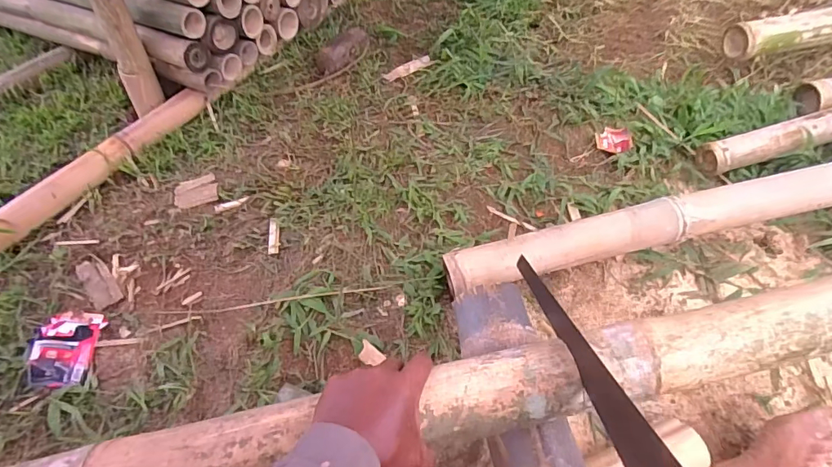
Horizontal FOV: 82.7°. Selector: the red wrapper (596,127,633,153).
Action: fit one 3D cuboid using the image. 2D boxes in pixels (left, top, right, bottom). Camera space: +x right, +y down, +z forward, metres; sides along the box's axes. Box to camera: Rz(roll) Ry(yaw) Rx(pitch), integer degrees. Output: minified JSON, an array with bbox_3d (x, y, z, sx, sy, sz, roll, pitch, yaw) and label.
[{"bbox_3d":[0.443,-0.211,1.055,0.075,0.012,0.075,5,49,5],"label":"red wrapper"}]

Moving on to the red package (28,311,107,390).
[{"bbox_3d":[-0.527,0.168,0.708,0.081,0.025,0.123,-3,49,-2],"label":"red package"}]

